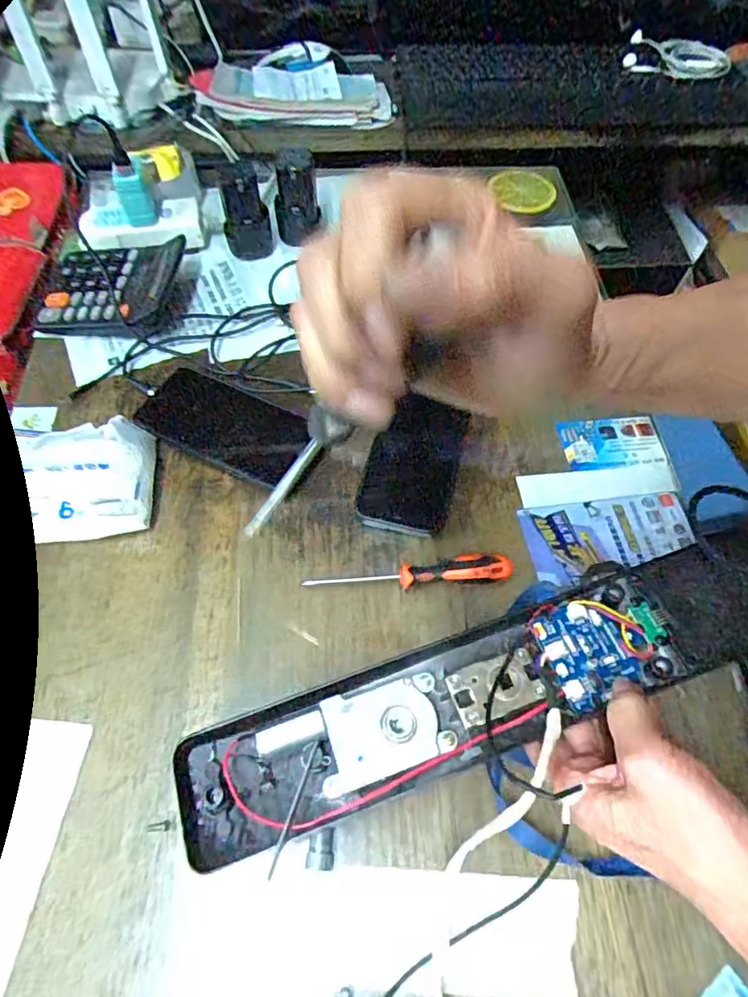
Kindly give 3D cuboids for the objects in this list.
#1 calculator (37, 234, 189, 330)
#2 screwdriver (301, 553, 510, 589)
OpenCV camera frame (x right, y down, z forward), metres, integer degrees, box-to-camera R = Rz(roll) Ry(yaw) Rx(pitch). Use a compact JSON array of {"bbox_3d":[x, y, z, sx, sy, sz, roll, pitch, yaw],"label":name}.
[{"bbox_3d":[-0.275,-0.218,0.581,0.136,0.024,0.115,1,60,2],"label":"calculator"},{"bbox_3d":[0.025,0.059,0.426,0.151,0.026,0.020,-4,60,-1],"label":"screwdriver"}]

